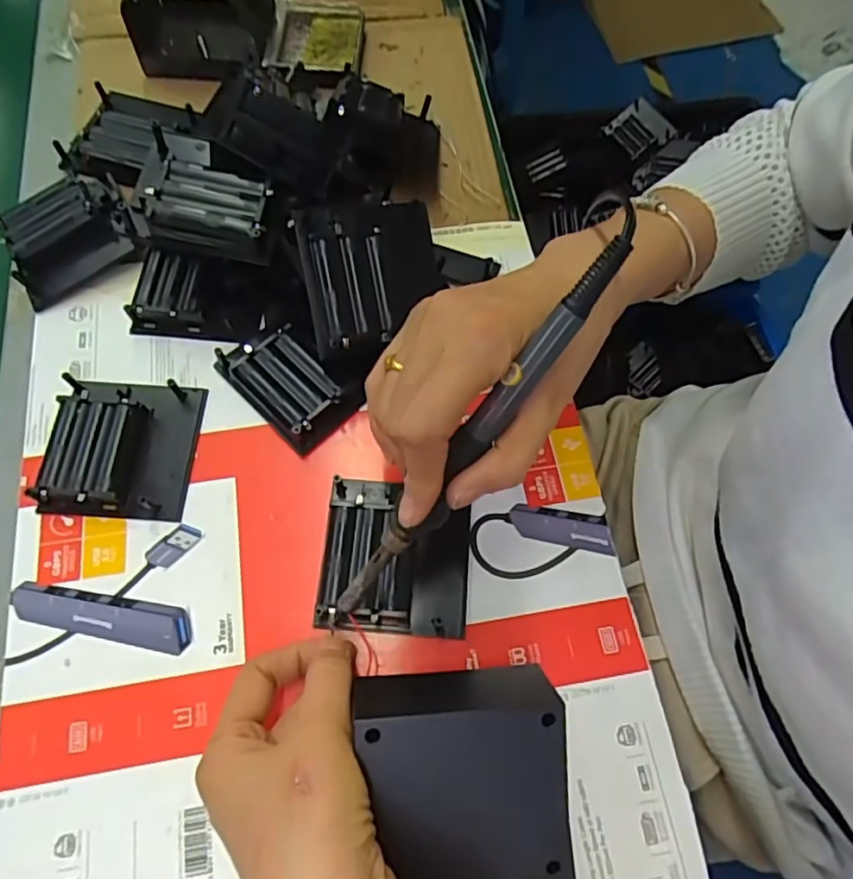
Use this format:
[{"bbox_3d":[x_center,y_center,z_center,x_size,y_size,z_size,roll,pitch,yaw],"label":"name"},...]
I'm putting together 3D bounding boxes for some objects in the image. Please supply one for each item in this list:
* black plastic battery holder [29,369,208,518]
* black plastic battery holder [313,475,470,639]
[{"bbox_3d":[-0.169,0.002,0.339,0.073,0.019,0.080,3,69,0],"label":"black plastic battery holder"},{"bbox_3d":[-0.015,0.059,0.321,0.075,0.020,0.080,5,69,1],"label":"black plastic battery holder"}]

